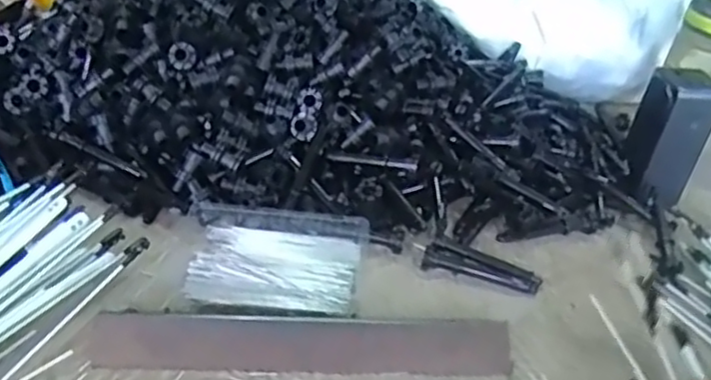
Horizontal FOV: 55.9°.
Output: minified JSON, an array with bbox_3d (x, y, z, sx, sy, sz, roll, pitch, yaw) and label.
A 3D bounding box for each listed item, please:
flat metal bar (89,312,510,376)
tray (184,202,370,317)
[{"bbox_3d":[-0.033,0.104,0.455,0.277,0.022,0.031,2,36,-4],"label":"flat metal bar"},{"bbox_3d":[-0.062,0.054,0.531,0.137,0.024,0.107,6,36,-1],"label":"tray"}]

